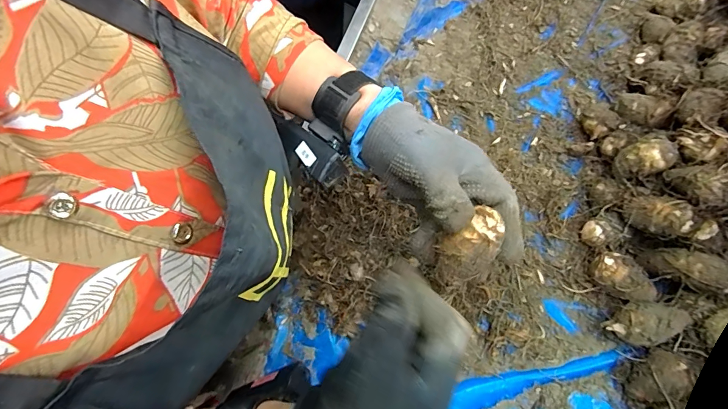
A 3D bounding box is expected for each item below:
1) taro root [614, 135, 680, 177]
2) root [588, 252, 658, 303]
[{"bbox_3d":[0.306,-0.052,0.417,0.041,0.038,0.038,0,73,-1],"label":"taro root"},{"bbox_3d":[0.285,0.083,0.424,0.073,0.036,0.042,35,75,8],"label":"root"}]

